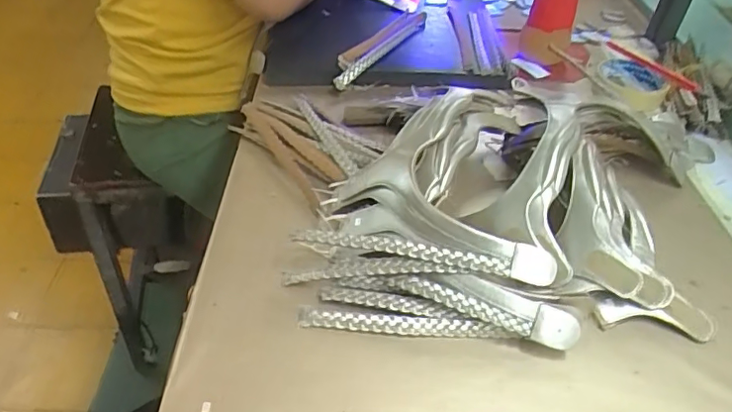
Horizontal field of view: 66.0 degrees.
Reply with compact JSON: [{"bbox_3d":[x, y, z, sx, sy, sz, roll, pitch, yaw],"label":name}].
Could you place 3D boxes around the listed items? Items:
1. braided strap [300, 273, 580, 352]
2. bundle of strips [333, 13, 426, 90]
[{"bbox_3d":[0.055,0.075,0.426,0.198,0.035,0.040,6,42,1],"label":"braided strap"},{"bbox_3d":[0.024,-0.205,0.720,0.029,0.028,0.198,25,46,21],"label":"bundle of strips"}]

